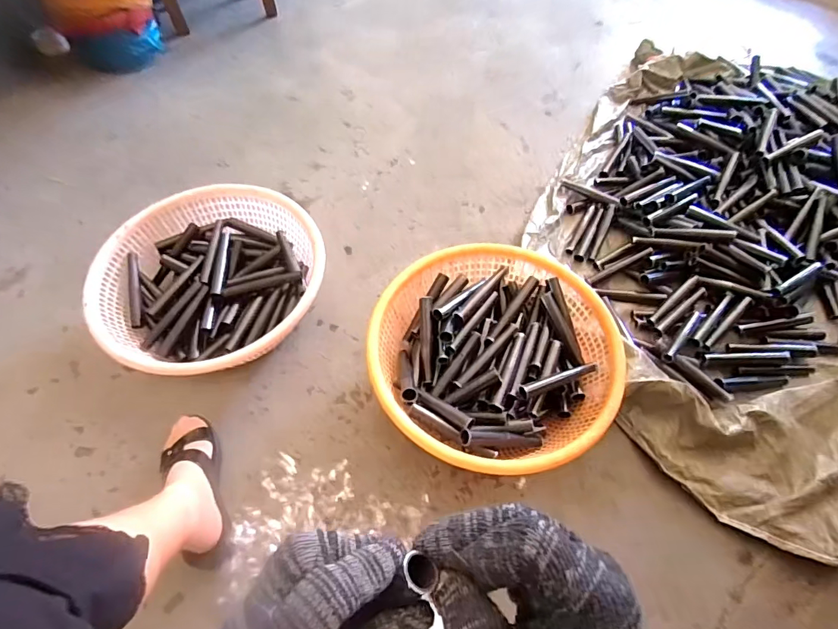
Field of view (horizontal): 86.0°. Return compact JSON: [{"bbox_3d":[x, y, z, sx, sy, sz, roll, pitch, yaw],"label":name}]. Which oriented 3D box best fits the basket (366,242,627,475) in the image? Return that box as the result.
[{"bbox_3d":[0.124,0.077,0.782,0.388,0.127,0.398,0,58,1],"label":"basket"}]

